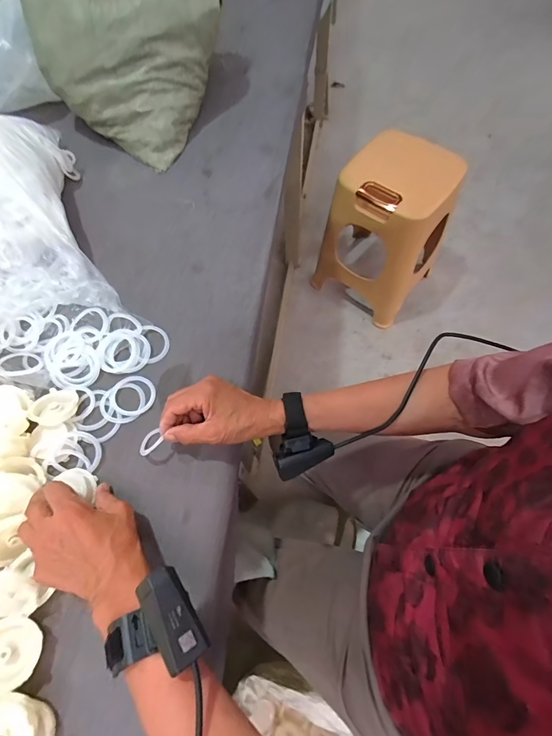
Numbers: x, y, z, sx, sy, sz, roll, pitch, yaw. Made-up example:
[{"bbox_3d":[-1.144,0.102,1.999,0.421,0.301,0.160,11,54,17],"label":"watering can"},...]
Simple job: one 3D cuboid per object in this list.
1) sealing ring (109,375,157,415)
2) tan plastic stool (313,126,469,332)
[{"bbox_3d":[-0.192,0.036,0.484,0.062,0.004,0.055,15,67,8],"label":"sealing ring"},{"bbox_3d":[0.347,-0.418,1.185,0.326,0.500,0.276,32,70,15],"label":"tan plastic stool"}]

